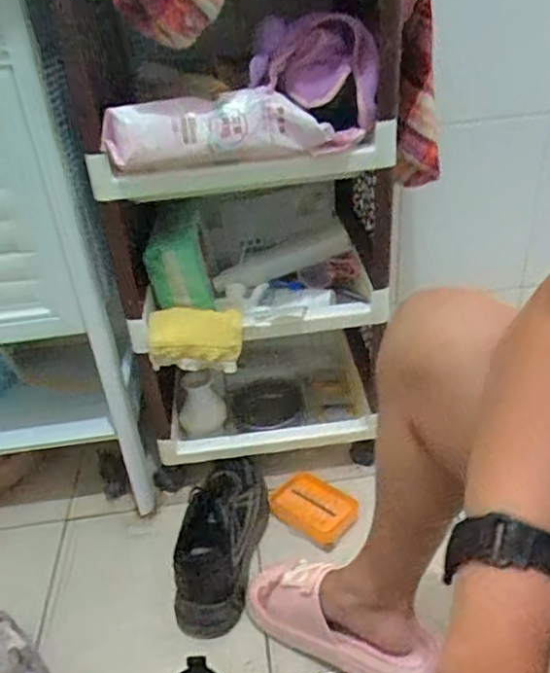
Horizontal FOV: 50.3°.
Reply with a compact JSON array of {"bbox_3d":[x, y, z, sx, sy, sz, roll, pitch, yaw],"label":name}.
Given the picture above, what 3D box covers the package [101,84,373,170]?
[{"bbox_3d":[-0.046,-0.210,0.591,0.253,0.063,0.031,-4,33,1],"label":"package"}]

